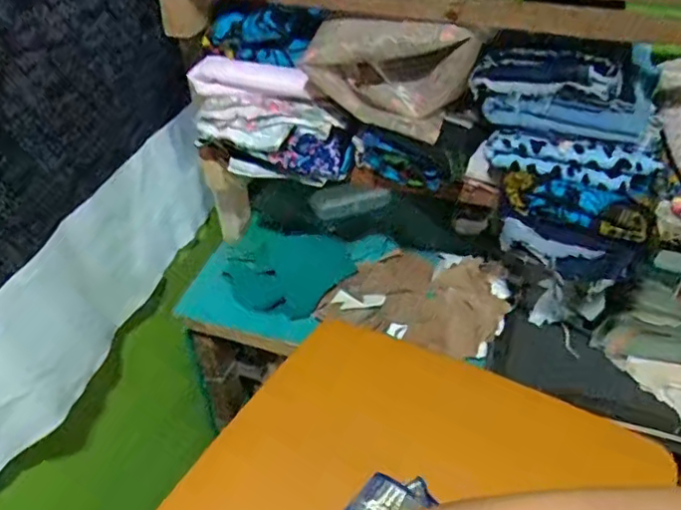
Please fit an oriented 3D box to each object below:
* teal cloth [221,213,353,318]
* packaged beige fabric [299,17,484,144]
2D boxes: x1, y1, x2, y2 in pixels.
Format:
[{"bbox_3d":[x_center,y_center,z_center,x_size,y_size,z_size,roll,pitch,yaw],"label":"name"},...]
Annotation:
[{"bbox_3d":[-0.096,0.023,1.056,0.213,0.020,0.171,15,60,15],"label":"teal cloth"},{"bbox_3d":[0.064,-0.226,0.760,0.218,0.129,0.056,10,42,13],"label":"packaged beige fabric"}]

